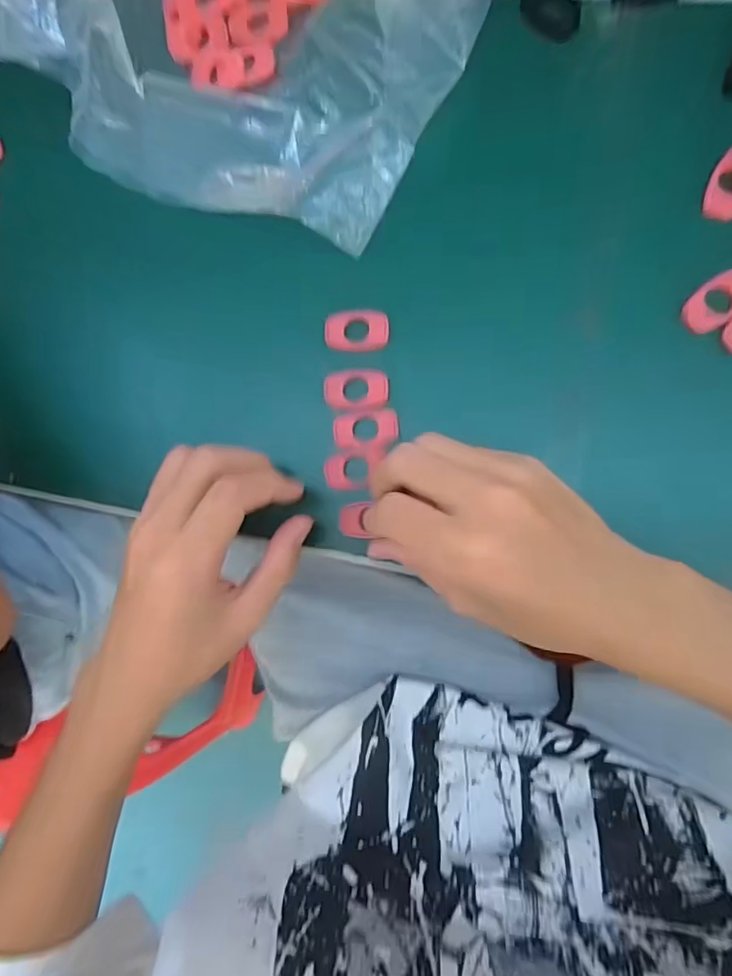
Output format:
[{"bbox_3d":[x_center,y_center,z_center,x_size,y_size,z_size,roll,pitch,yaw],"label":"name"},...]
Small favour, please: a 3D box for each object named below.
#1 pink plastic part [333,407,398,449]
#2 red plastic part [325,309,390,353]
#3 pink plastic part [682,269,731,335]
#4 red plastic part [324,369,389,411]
[{"bbox_3d":[0.000,-0.029,0.261,0.032,0.005,0.018,-6,87,9],"label":"pink plastic part"},{"bbox_3d":[-0.004,-0.080,0.263,0.031,0.006,0.022,2,88,9],"label":"red plastic part"},{"bbox_3d":[0.162,-0.086,0.239,0.033,0.006,0.019,-45,82,5],"label":"pink plastic part"},{"bbox_3d":[-0.005,-0.049,0.262,0.031,0.006,0.020,1,88,9],"label":"red plastic part"}]

